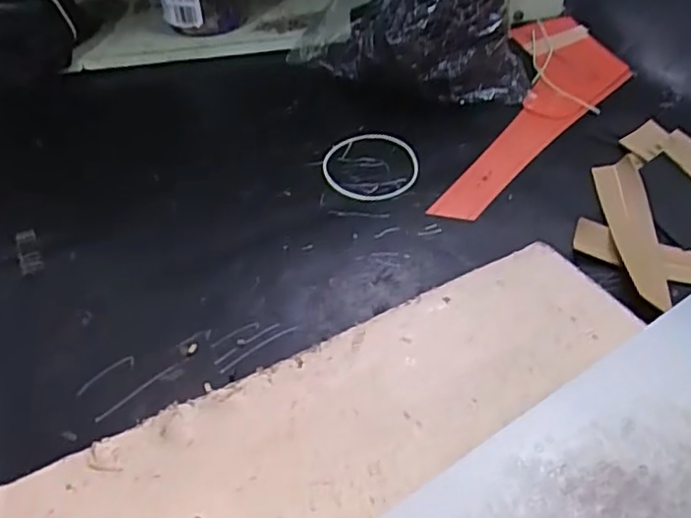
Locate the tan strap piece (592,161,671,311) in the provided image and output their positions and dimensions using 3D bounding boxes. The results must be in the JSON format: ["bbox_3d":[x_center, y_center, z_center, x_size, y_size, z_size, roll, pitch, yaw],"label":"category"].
[{"bbox_3d":[0.175,-0.021,0.395,0.029,0.008,0.130,1,43,8],"label":"tan strap piece"}]

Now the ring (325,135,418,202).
[{"bbox_3d":[0.018,-0.068,0.460,0.067,0.004,0.076,2,43,9],"label":"ring"}]

